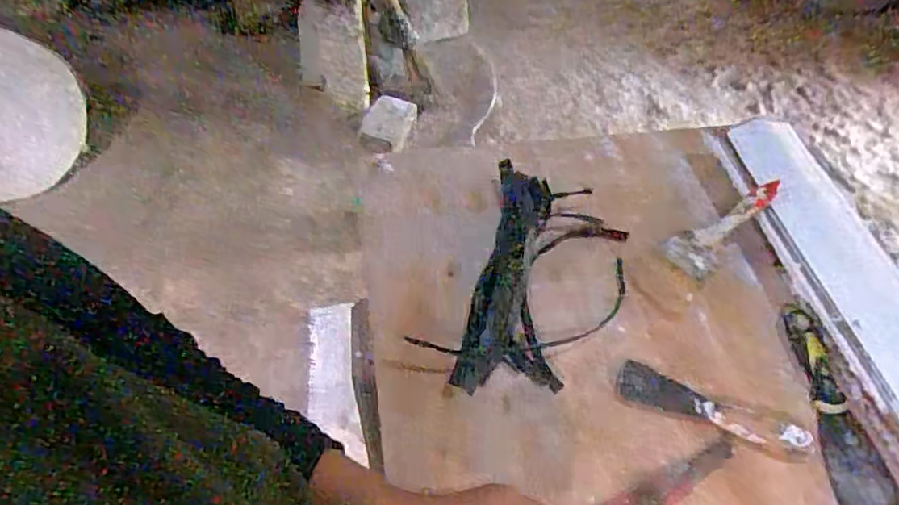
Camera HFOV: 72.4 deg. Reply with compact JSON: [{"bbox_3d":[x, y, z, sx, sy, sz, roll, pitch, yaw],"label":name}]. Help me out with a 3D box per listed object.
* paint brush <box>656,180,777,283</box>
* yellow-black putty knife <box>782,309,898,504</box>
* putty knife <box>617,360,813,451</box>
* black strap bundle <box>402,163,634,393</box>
[{"bbox_3d":[0.304,-0.028,0.678,0.143,0.023,0.055,-36,62,-7],"label":"paint brush"},{"bbox_3d":[0.361,0.142,0.584,0.057,0.015,0.189,-3,52,-4],"label":"yellow-black putty knife"},{"bbox_3d":[0.247,0.146,0.582,0.169,0.020,0.039,18,53,12],"label":"putty knife"},{"bbox_3d":[0.095,0.026,0.660,0.175,0.024,0.281,20,54,14],"label":"black strap bundle"}]

